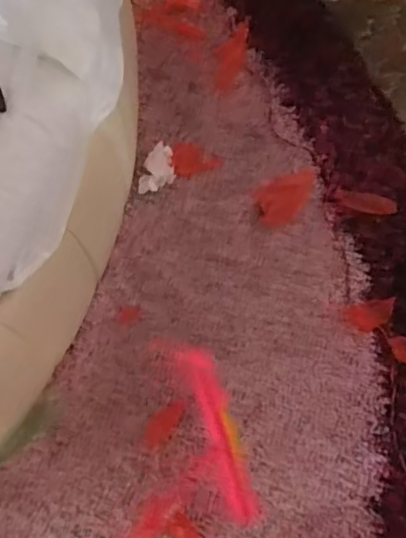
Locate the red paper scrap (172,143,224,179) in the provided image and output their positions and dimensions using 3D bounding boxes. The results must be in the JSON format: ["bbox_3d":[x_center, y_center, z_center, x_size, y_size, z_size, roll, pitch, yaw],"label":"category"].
[{"bbox_3d":[-0.015,-0.262,1.357,0.113,0.022,0.083,-13,71,-5],"label":"red paper scrap"}]

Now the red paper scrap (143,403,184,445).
[{"bbox_3d":[-0.081,0.312,1.164,0.049,0.005,0.098,34,74,10],"label":"red paper scrap"}]

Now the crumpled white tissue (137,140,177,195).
[{"bbox_3d":[-0.100,-0.228,1.327,0.071,0.024,0.126,15,71,5],"label":"crumpled white tissue"}]

